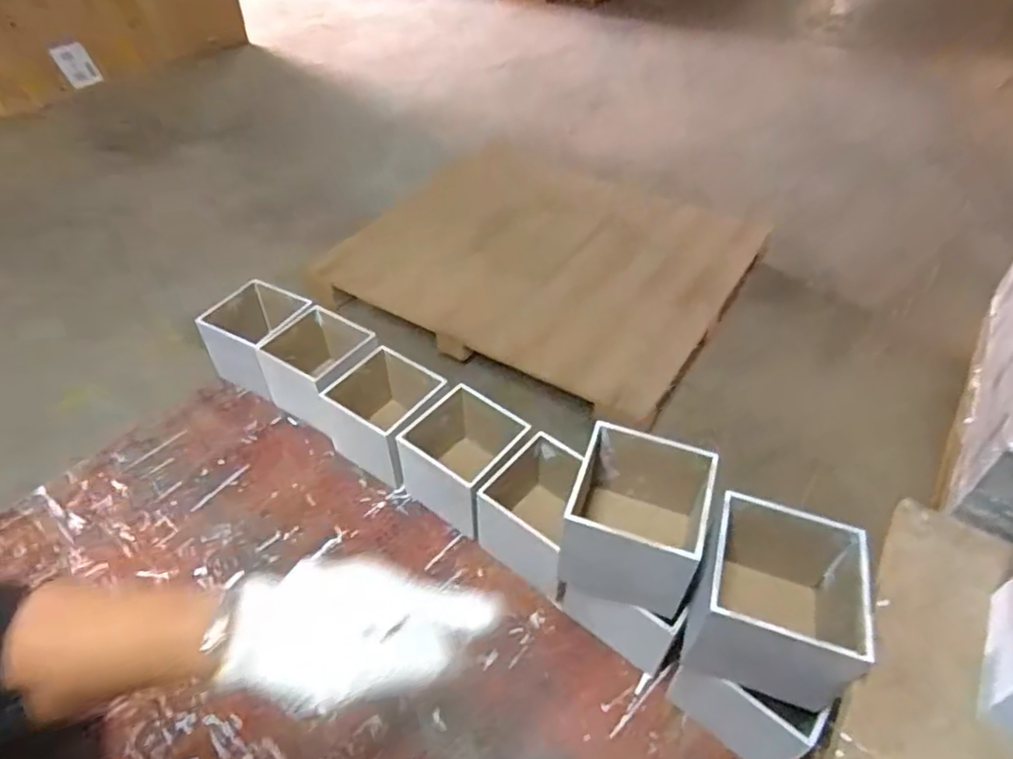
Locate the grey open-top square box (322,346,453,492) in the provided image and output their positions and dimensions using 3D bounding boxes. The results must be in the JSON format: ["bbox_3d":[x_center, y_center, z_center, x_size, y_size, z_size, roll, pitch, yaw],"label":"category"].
[{"bbox_3d":[-0.145,0.046,0.793,0.123,0.112,0.106,27,52,24],"label":"grey open-top square box"}]

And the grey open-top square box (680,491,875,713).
[{"bbox_3d":[0.224,0.180,0.519,0.113,0.113,0.124,16,47,15],"label":"grey open-top square box"}]

